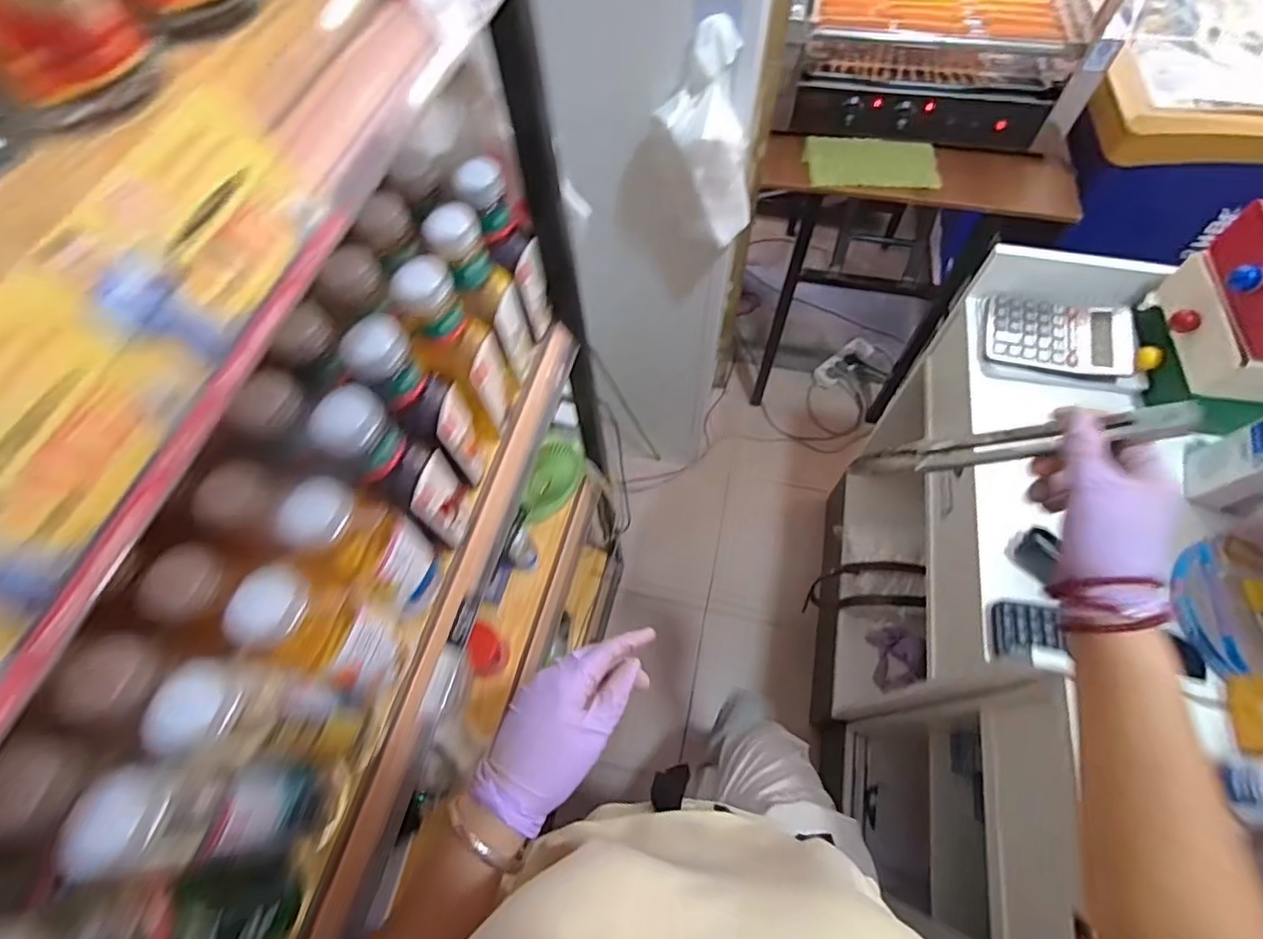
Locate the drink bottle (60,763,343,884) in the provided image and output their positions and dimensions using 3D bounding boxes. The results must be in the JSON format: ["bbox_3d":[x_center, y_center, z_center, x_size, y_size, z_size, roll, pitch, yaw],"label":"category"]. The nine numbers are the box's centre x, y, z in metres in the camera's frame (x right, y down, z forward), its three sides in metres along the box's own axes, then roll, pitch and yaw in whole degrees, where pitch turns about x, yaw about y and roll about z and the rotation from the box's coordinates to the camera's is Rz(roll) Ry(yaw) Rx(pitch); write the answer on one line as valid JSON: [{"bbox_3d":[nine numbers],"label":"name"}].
[{"bbox_3d":[-0.255,0.220,0.372,0.059,0.186,0.050,-2,63,1],"label":"drink bottle"}]

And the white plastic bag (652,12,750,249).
[{"bbox_3d":[0.106,-0.446,0.795,0.114,0.259,0.097,38,71,19],"label":"white plastic bag"}]

